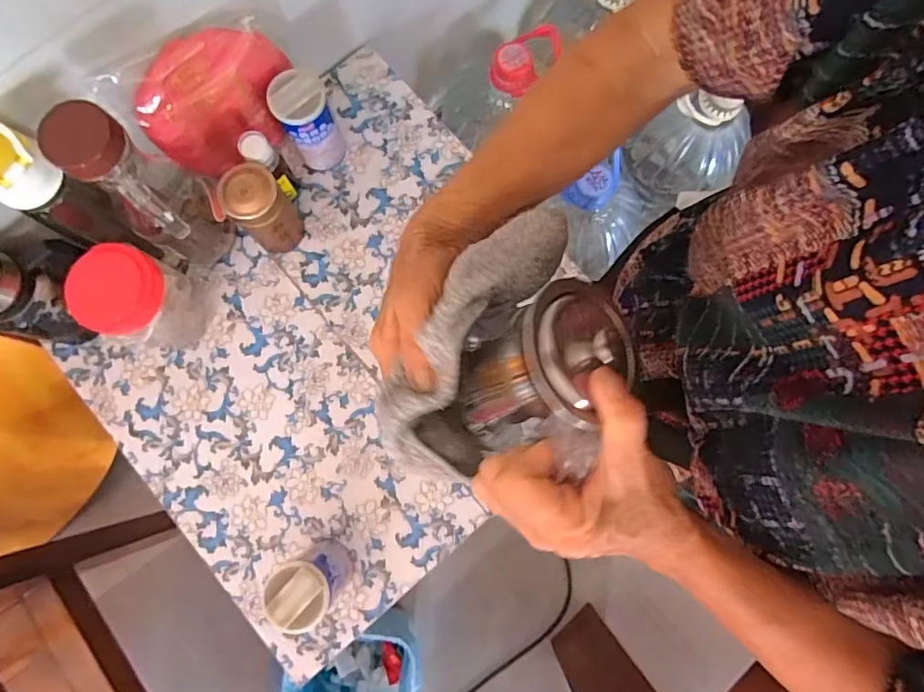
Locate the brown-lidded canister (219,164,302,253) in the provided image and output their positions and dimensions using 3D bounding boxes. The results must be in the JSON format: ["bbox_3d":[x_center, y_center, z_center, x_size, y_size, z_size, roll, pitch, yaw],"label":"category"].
[{"bbox_3d":[-0.234,-0.161,0.650,0.070,0.113,0.066,0,80,-1],"label":"brown-lidded canister"}]

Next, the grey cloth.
[{"bbox_3d":[0.008,-0.006,0.305,0.063,0.054,0.164,27,92,4],"label":"grey cloth"}]

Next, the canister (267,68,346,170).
[{"bbox_3d":[-0.187,-0.268,0.663,0.068,0.122,0.063,0,80,-1],"label":"canister"}]

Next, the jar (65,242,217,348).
[{"bbox_3d":[-0.366,-0.052,0.630,0.087,0.143,0.101,28,81,4],"label":"jar"}]

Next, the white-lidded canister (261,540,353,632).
[{"bbox_3d":[-0.158,0.252,0.584,0.057,0.127,0.058,0,80,-1],"label":"white-lidded canister"}]

